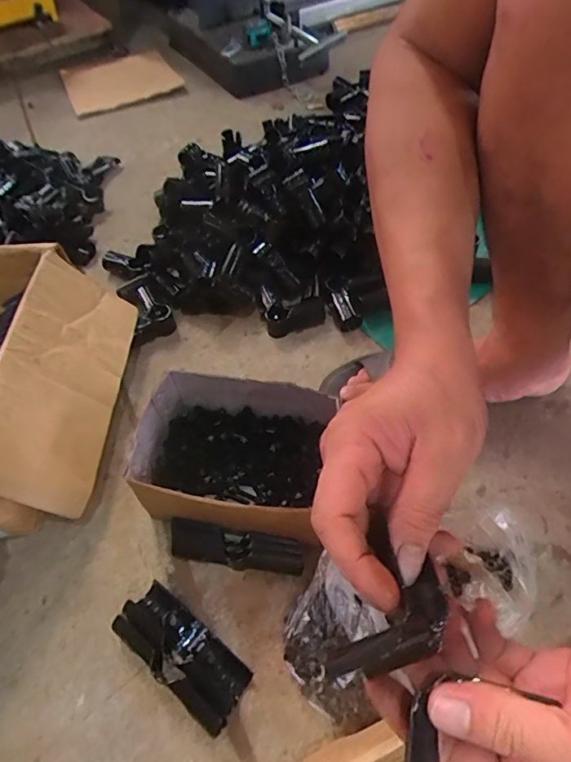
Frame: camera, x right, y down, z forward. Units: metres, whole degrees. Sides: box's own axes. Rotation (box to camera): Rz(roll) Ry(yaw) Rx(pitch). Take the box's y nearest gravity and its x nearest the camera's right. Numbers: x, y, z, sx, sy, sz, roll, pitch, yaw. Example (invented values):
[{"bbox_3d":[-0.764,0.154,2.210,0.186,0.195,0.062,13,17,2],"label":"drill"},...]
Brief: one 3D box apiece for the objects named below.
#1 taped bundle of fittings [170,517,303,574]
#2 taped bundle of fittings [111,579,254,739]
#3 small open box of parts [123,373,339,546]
[{"bbox_3d":[-0.049,0.167,0.486,0.133,0.029,0.039,8,84,8],"label":"taped bundle of fittings"},{"bbox_3d":[-0.094,0.244,0.436,0.131,0.025,0.053,31,62,26],"label":"taped bundle of fittings"},{"bbox_3d":[-0.051,0.079,0.510,0.189,0.094,0.149,6,54,11],"label":"small open box of parts"}]

